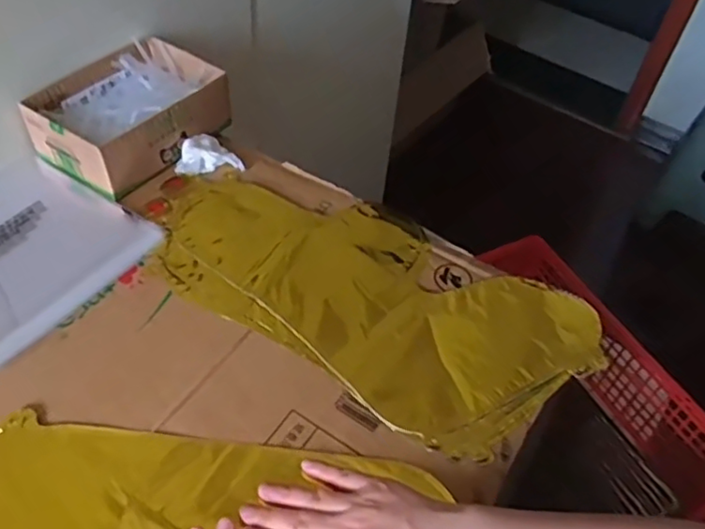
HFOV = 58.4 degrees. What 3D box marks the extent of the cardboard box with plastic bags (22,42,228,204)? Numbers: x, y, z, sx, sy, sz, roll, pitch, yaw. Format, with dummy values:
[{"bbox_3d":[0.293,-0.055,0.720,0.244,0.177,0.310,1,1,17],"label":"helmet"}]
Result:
[{"bbox_3d":[-0.246,-0.169,0.711,0.134,0.069,0.193,32,54,20],"label":"cardboard box with plastic bags"}]

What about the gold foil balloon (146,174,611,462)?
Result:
[{"bbox_3d":[0.005,0.015,0.596,0.426,0.018,0.205,27,52,17],"label":"gold foil balloon"}]

